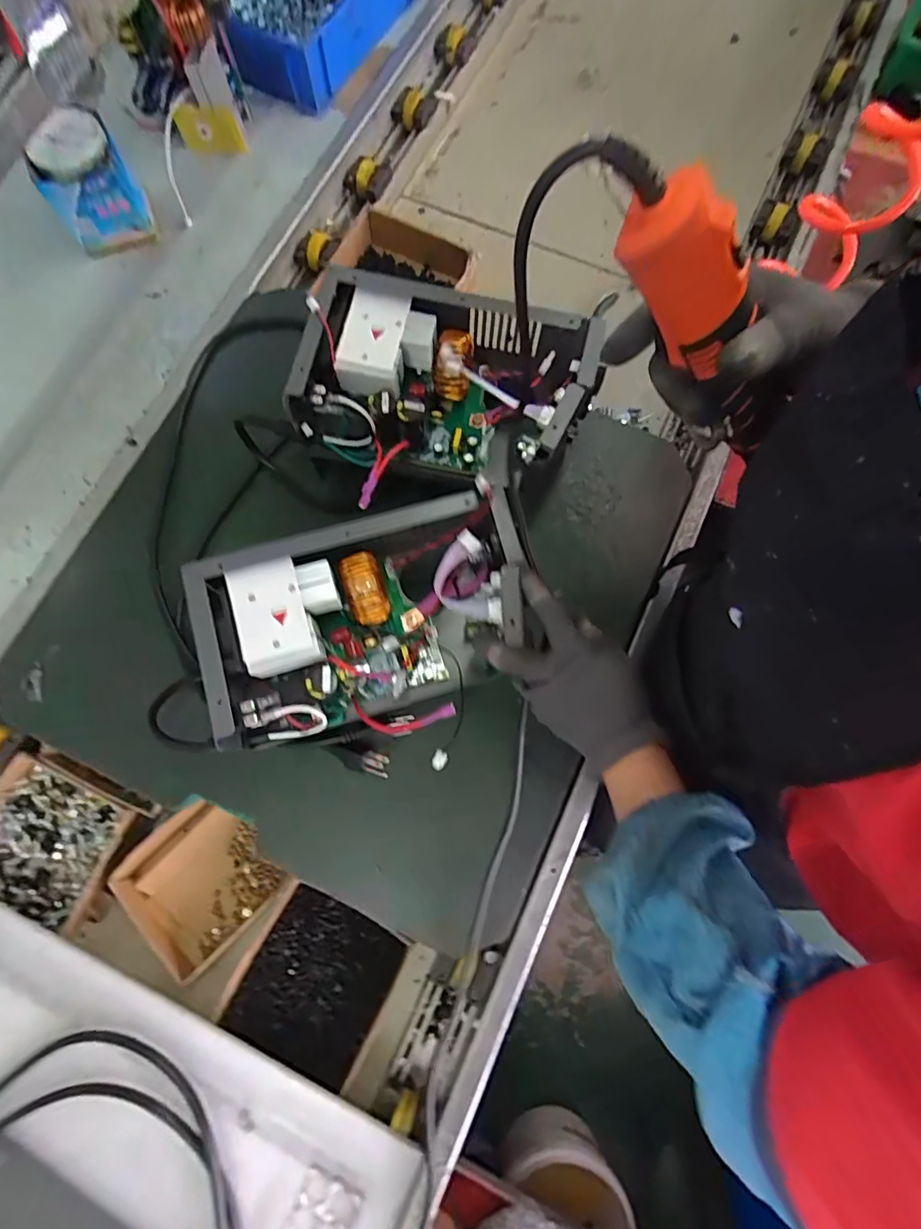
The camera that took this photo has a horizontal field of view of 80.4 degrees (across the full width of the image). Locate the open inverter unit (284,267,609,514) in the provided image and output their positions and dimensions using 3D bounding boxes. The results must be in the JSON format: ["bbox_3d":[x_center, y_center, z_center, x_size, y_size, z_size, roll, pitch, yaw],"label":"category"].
[{"bbox_3d":[-0.015,-0.202,0.499,0.257,0.101,0.162,6,76,1],"label":"open inverter unit"}]

